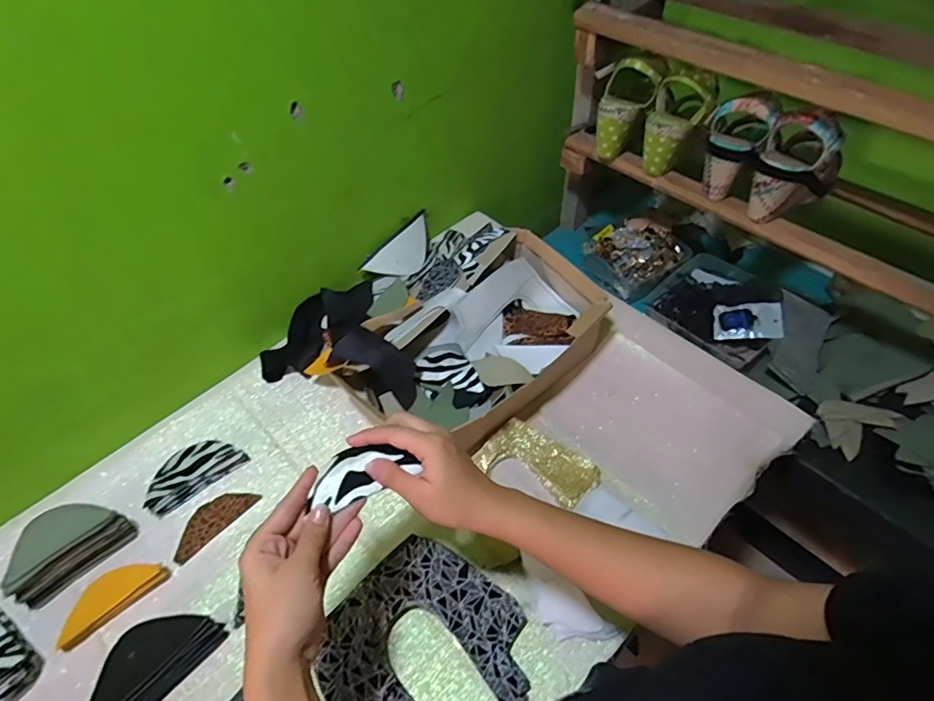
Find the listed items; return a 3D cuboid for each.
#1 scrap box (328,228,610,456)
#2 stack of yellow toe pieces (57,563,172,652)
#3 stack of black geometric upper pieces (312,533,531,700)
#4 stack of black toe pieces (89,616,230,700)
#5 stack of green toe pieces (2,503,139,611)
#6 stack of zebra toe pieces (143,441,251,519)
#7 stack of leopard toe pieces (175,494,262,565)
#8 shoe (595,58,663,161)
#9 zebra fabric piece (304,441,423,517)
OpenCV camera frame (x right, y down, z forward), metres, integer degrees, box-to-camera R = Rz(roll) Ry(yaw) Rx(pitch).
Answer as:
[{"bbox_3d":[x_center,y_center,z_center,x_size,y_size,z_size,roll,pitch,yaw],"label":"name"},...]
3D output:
[{"bbox_3d":[0.014,0.000,0.696,0.354,0.101,0.196,-34,58,-23],"label":"scrap box"},{"bbox_3d":[-0.389,0.266,0.562,0.056,0.018,0.109,34,60,26],"label":"stack of yellow toe pieces"},{"bbox_3d":[-0.041,0.300,0.516,0.189,0.032,0.186,-35,58,-23],"label":"stack of black geometric upper pieces"},{"bbox_3d":[-0.321,0.315,0.512,0.068,0.033,0.146,35,61,26],"label":"stack of black toe pieces"},{"bbox_3d":[-0.448,0.217,0.576,0.053,0.065,0.121,37,61,27],"label":"stack of green toe pieces"},{"bbox_3d":[-0.344,0.149,0.650,0.116,0.025,0.056,-36,59,-23],"label":"stack of zebra toe pieces"},{"bbox_3d":[-0.307,0.202,0.625,0.045,0.005,0.104,35,60,26],"label":"stack of leopard toe pieces"},{"bbox_3d":[0.230,-0.367,0.795,0.077,0.139,0.058,36,33,26],"label":"shoe"},{"bbox_3d":[-0.089,0.099,0.423,0.084,0.012,0.042,-29,56,-19],"label":"zebra fabric piece"}]

